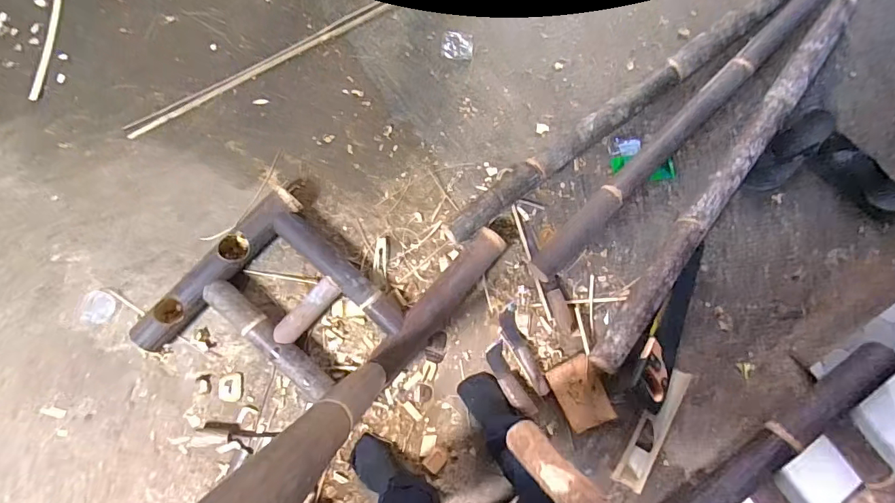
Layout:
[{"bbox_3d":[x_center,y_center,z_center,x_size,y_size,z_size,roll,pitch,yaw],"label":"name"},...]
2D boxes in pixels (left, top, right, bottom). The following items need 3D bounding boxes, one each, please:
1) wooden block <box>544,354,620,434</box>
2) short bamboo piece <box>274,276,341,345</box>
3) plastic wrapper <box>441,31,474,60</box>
[{"bbox_3d":[0.333,0.351,1.122,0.114,0.043,0.171,-21,85,-3],"label":"wooden block"},{"bbox_3d":[-0.344,0.147,1.115,0.062,0.049,0.187,43,85,3],"label":"short bamboo piece"},{"bbox_3d":[0.028,-0.554,1.211,0.084,0.022,0.069,9,84,-1],"label":"plastic wrapper"}]

